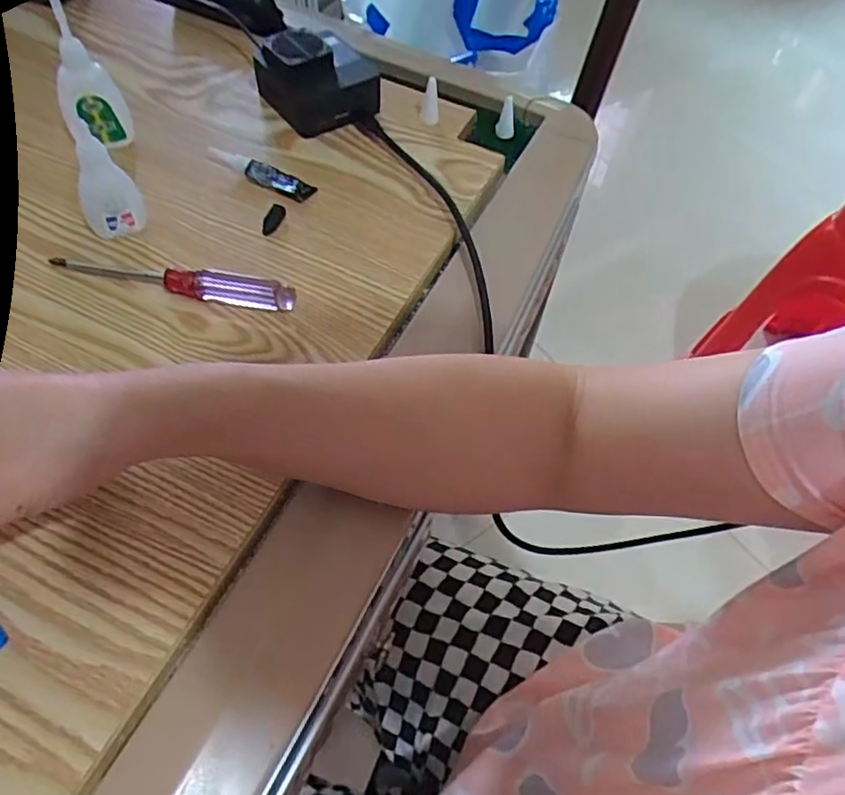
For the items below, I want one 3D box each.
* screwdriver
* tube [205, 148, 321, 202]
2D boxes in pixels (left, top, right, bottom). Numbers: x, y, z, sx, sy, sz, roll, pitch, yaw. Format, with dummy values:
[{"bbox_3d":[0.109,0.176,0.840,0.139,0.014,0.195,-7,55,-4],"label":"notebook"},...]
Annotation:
[{"bbox_3d":[-0.153,-0.073,0.387,0.153,0.017,0.016,11,57,2],"label":"screwdriver"},{"bbox_3d":[-0.118,-0.161,0.448,0.088,0.014,0.018,23,58,10],"label":"tube"}]

